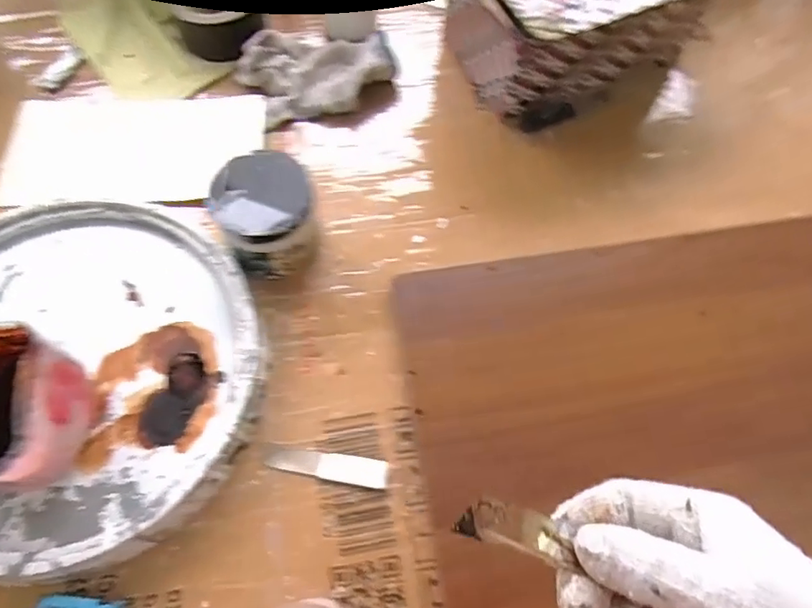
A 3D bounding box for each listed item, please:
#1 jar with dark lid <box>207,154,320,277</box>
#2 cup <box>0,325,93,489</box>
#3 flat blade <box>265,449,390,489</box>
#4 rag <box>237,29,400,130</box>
[{"bbox_3d":[-0.114,-0.072,0.464,0.074,0.073,0.077,0,67,-1],"label":"jar with dark lid"},{"bbox_3d":[-0.271,0.073,0.377,0.080,0.085,0.098,-2,67,-1],"label":"cup"},{"bbox_3d":[-0.060,0.127,0.434,0.093,0.004,0.021,8,67,3],"label":"flat blade"},{"bbox_3d":[-0.087,-0.240,0.567,0.160,0.036,0.091,-17,68,-8],"label":"rag"}]

